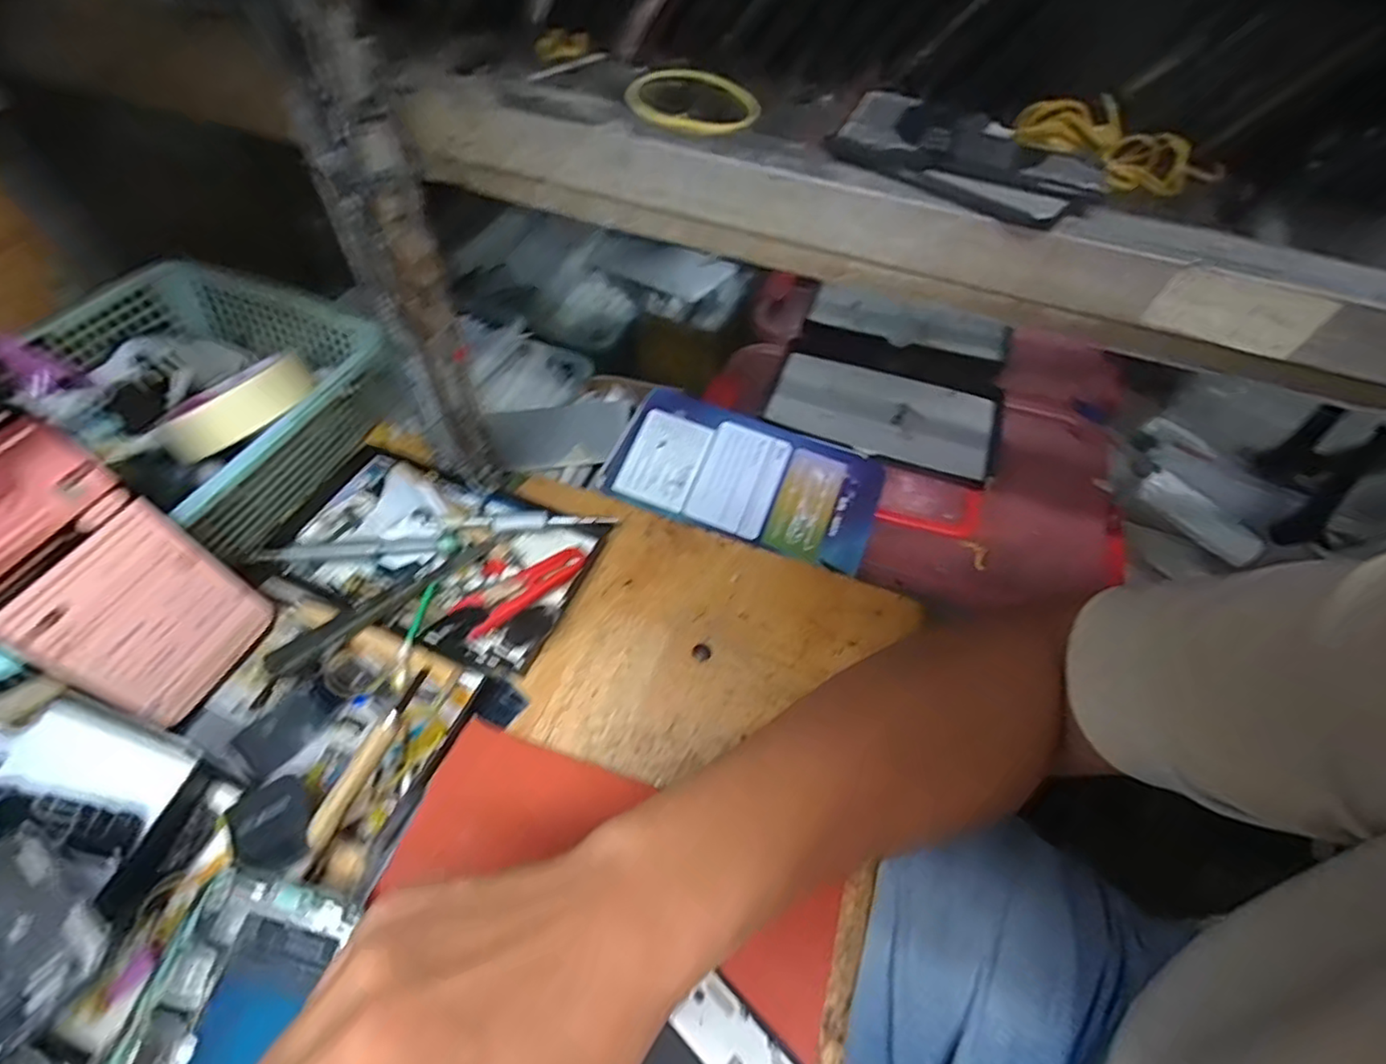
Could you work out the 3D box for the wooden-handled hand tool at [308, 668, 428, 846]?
[{"bbox_3d":[-0.147,0.101,0.294,0.010,0.007,0.084,25,75,16],"label":"wooden-handled hand tool"}]

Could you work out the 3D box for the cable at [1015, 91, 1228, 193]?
[{"bbox_3d":[0.162,-0.141,0.238,0.081,0.026,0.025,8,54,1],"label":"cable"}]

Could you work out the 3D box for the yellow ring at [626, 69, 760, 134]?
[{"bbox_3d":[0.000,-0.179,0.267,0.055,0.008,0.050,2,54,-3],"label":"yellow ring"}]

